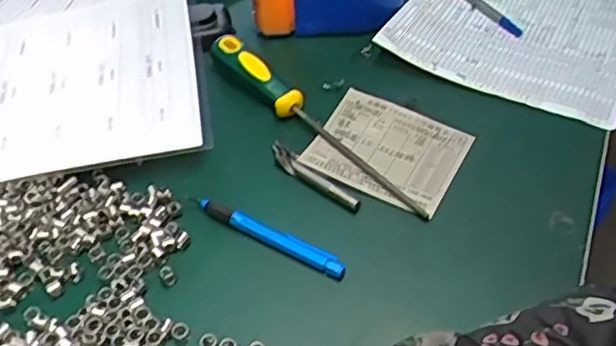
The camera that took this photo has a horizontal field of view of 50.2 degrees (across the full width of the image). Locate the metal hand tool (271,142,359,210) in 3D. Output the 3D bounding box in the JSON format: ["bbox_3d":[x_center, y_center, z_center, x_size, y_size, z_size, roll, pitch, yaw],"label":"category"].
[{"bbox_3d":[0.003,0.002,0.485,0.012,0.006,0.086,-38,55,-25],"label":"metal hand tool"}]

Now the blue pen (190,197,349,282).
[{"bbox_3d":[-0.029,0.040,0.448,0.124,0.012,0.011,22,55,24],"label":"blue pen"}]

